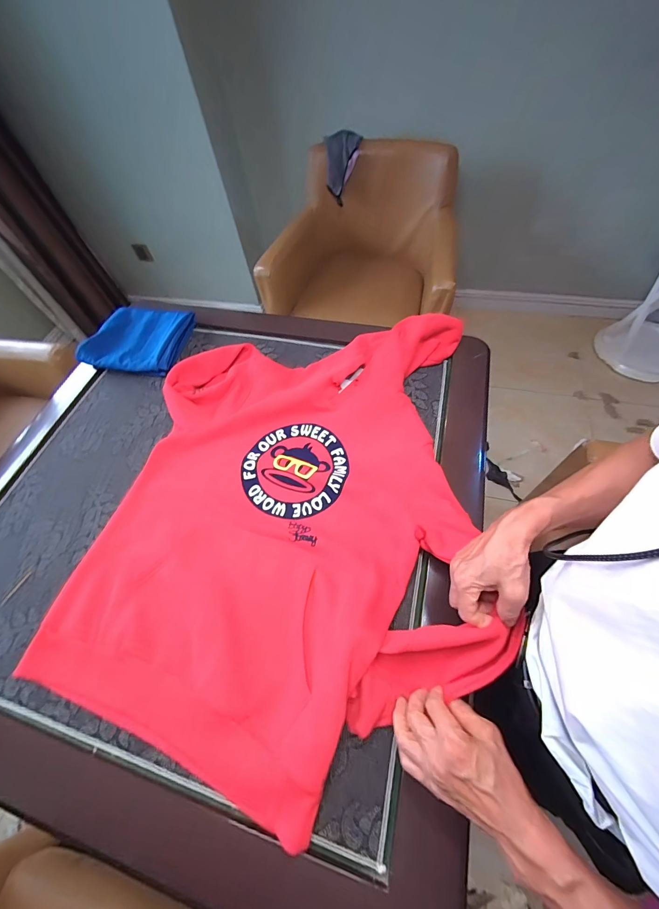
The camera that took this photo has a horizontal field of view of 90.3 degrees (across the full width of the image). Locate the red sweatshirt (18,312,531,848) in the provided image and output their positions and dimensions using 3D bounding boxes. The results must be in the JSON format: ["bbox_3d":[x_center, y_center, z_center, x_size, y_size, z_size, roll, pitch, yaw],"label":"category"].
[{"bbox_3d":[-0.086,0.056,0.546,0.603,0.079,0.755,4,61,6],"label":"red sweatshirt"}]

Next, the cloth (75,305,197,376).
[{"bbox_3d":[-0.449,-0.275,0.787,0.199,0.064,0.199,12,62,11],"label":"cloth"}]

